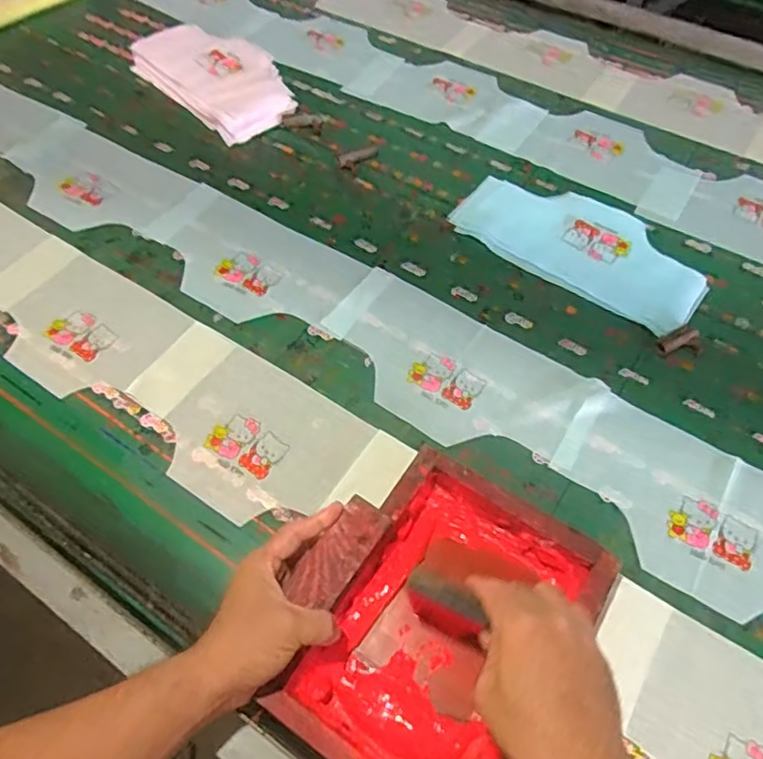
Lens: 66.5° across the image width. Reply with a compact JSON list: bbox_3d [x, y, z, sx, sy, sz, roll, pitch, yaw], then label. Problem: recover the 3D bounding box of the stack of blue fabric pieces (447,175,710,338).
[{"bbox_3d":[0.269,-0.185,0.782,0.326,0.014,0.167,35,63,20],"label":"stack of blue fabric pieces"}]

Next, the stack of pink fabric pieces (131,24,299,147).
[{"bbox_3d":[-0.278,-0.512,0.975,0.175,0.031,0.345,-38,65,-22],"label":"stack of pink fabric pieces"}]

